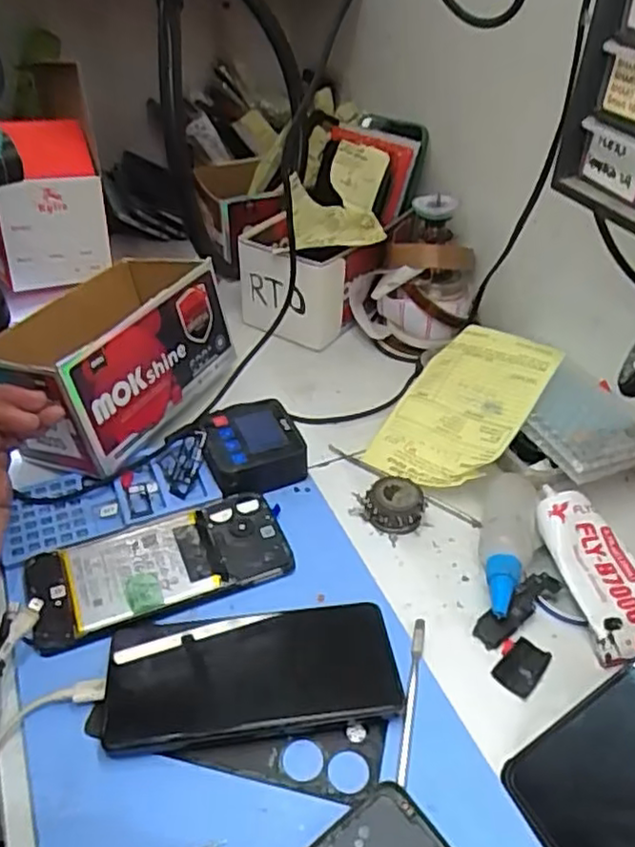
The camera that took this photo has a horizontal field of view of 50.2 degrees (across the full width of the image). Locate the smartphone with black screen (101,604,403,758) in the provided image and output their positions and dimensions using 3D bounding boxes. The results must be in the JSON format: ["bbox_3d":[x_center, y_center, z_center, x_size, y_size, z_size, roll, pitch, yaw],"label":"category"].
[{"bbox_3d":[-0.037,0.140,0.386,0.161,0.015,0.077,-2,42,-6],"label":"smartphone with black screen"}]

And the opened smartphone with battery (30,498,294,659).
[{"bbox_3d":[-0.102,0.091,0.443,0.162,0.008,0.073,-15,44,-18],"label":"opened smartphone with battery"}]

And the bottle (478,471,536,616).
[{"bbox_3d":[0.129,0.078,0.461,0.036,0.034,0.109,10,42,8],"label":"bottle"}]

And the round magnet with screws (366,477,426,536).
[{"bbox_3d":[0.057,0.060,0.495,0.040,0.023,0.037,1,42,-1],"label":"round magnet with screws"}]

